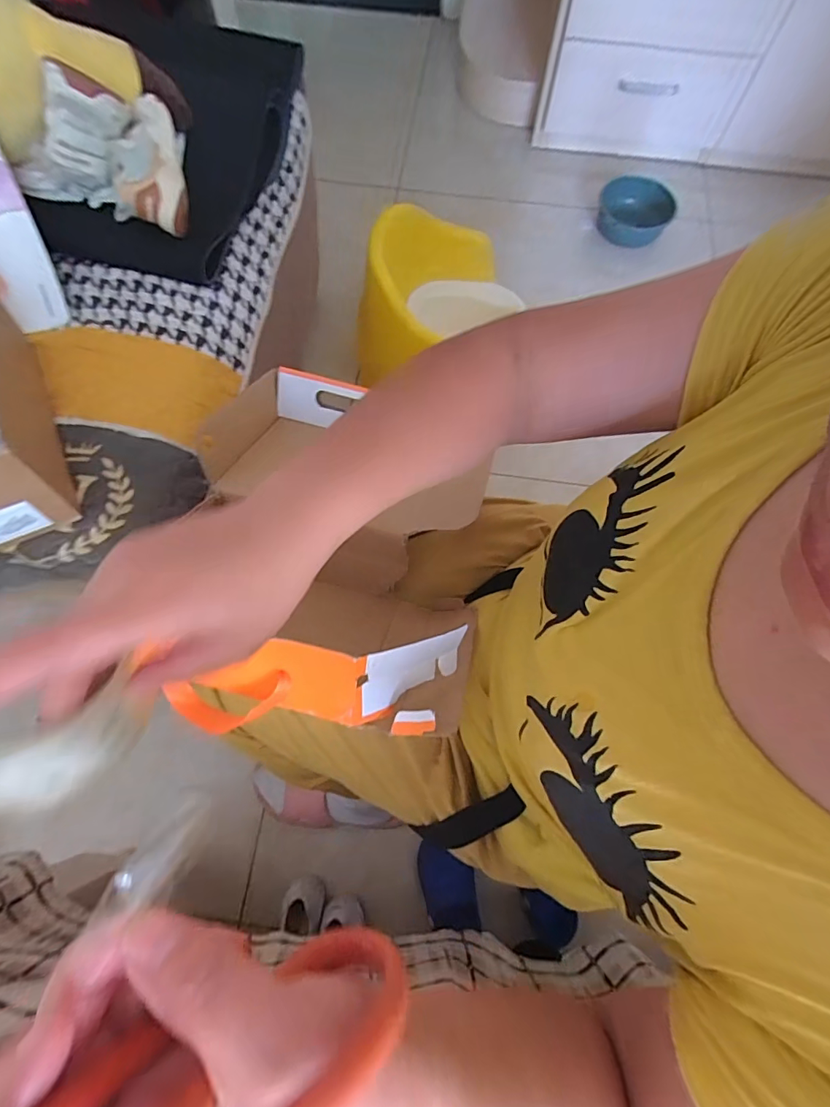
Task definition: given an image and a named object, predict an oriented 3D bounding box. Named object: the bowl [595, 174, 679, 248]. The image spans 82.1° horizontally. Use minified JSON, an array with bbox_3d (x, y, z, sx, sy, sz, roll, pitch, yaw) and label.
[{"bbox_3d":[0.540,-0.824,1.173,0.185,0.095,0.172,16,71,5],"label":"bowl"}]

